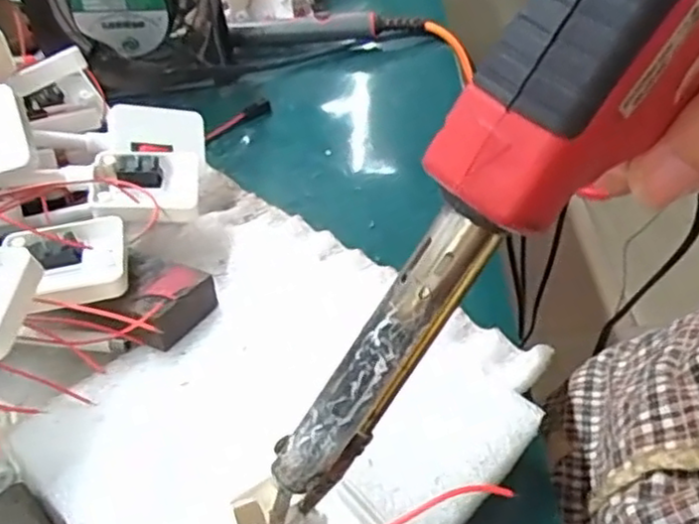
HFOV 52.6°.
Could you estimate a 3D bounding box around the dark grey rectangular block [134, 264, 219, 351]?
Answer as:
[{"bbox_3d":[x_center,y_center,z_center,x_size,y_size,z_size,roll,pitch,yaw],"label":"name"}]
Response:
[{"bbox_3d":[-0.071,0.017,0.282,0.019,0.017,0.034,19,46,27],"label":"dark grey rectangular block"}]

